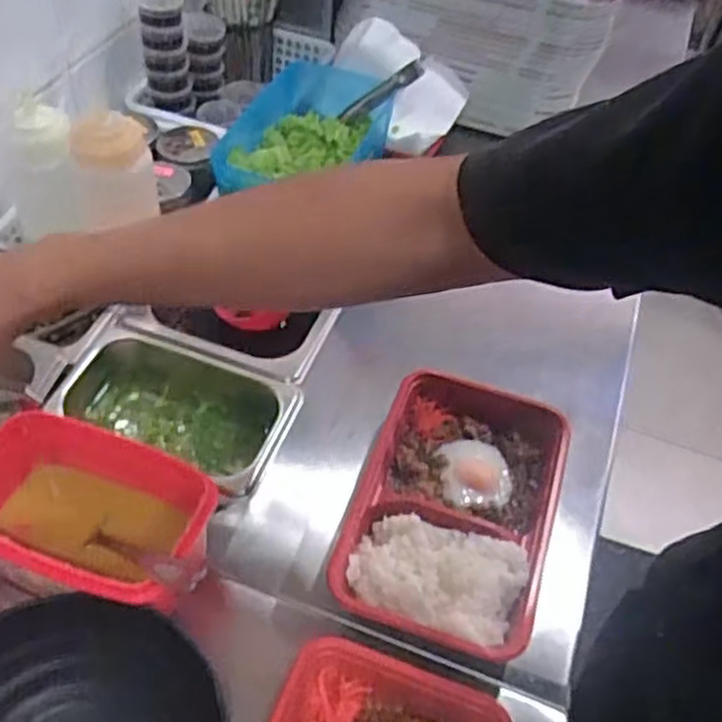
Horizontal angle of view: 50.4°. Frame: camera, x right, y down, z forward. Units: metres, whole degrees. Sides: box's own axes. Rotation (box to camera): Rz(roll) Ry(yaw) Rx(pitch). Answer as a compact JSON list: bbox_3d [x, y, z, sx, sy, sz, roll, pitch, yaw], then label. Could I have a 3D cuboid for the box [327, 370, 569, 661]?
[{"bbox_3d":[0.071,0.108,0.588,0.141,0.043,0.217,17,49,8],"label":"box"}]

